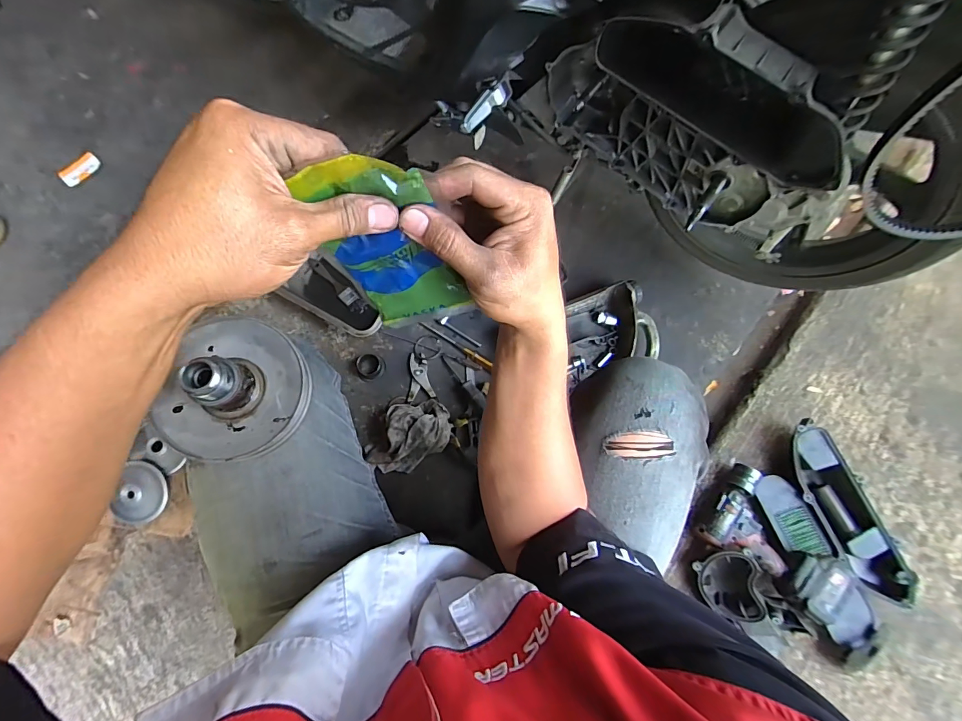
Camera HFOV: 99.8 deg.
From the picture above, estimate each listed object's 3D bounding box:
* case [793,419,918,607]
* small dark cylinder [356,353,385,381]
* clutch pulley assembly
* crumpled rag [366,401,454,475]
[{"bbox_3d":[0.693,0.285,0.774,0.094,0.054,0.339,-15,76,-5],"label":"case"},{"bbox_3d":[-0.231,0.010,0.838,0.052,0.042,0.057,0,75,-1],"label":"small dark cylinder"},{"bbox_3d":[-0.229,0.022,0.365,0.113,0.083,0.126,8,75,1],"label":"clutch pulley assembly"},{"bbox_3d":[-0.141,0.146,0.783,0.173,0.093,0.109,-31,78,-9],"label":"crumpled rag"}]

